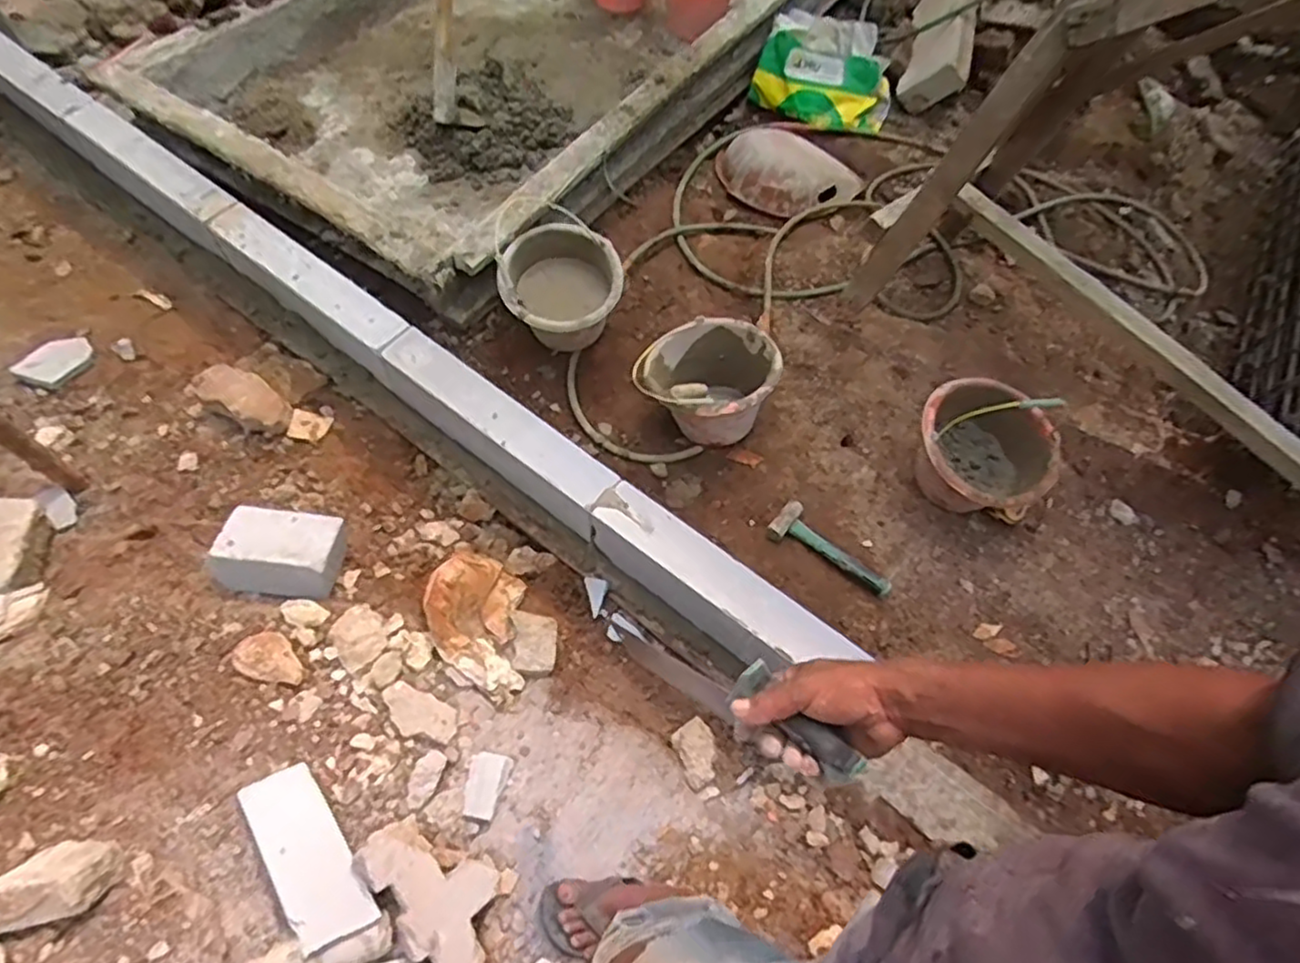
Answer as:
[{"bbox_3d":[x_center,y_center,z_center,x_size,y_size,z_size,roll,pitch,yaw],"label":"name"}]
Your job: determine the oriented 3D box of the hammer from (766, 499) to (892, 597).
[{"bbox_3d":[0.403,0.158,1.562,0.283,0.033,0.097,37,66,17],"label":"hammer"}]

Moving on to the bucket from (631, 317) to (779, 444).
[{"bbox_3d":[0.127,-0.229,1.655,0.322,0.204,0.277,6,62,0],"label":"bucket"}]

